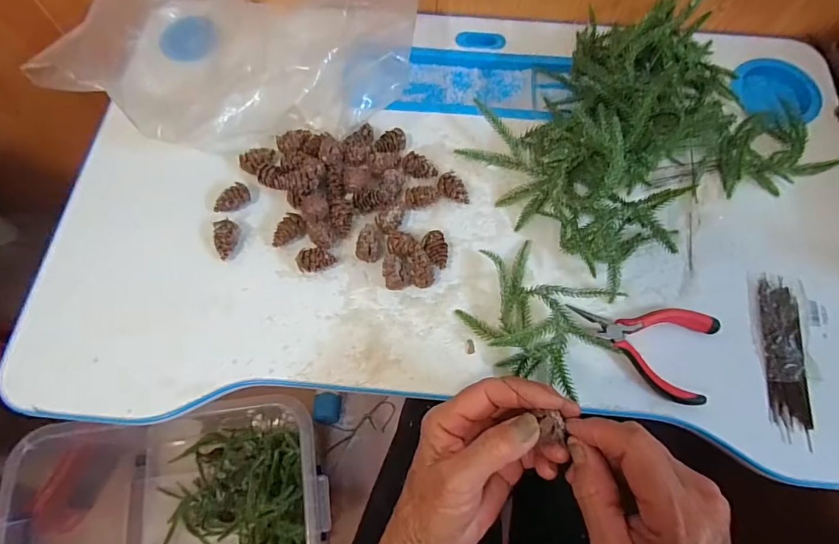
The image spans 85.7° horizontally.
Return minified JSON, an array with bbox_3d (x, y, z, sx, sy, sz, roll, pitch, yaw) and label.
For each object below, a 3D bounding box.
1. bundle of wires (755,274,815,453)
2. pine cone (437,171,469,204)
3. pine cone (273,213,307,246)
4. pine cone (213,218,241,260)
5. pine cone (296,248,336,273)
[{"bbox_3d":[0.318,0.070,0.393,0.032,0.010,0.143,7,69,2],"label":"bundle of wires"},{"bbox_3d":[0.033,-0.081,0.444,0.021,0.022,0.035,-40,74,-14],"label":"pine cone"},{"bbox_3d":[-0.124,-0.039,0.428,0.035,0.022,0.019,-32,72,-12],"label":"pine cone"},{"bbox_3d":[-0.181,-0.032,0.426,0.020,0.021,0.038,-6,69,-3],"label":"pine cone"},{"bbox_3d":[-0.094,-0.010,0.416,0.033,0.023,0.018,-5,69,-2],"label":"pine cone"}]

